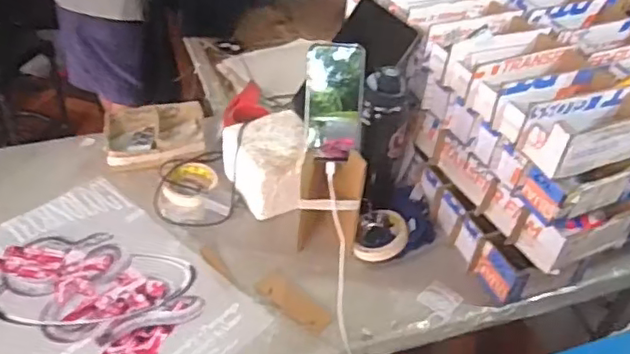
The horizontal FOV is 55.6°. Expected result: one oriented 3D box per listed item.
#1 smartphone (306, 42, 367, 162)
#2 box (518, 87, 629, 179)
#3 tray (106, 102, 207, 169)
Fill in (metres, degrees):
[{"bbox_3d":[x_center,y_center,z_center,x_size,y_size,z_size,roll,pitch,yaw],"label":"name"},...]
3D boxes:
[{"bbox_3d":[0.030,-0.109,0.874,0.082,0.169,0.011,2,8,-5],"label":"smartphone"},{"bbox_3d":[0.383,-0.066,0.800,0.206,0.072,0.069,-14,45,-21],"label":"box"},{"bbox_3d":[-0.302,-0.079,1.134,0.181,0.047,0.138,-6,42,-13],"label":"tray"}]

